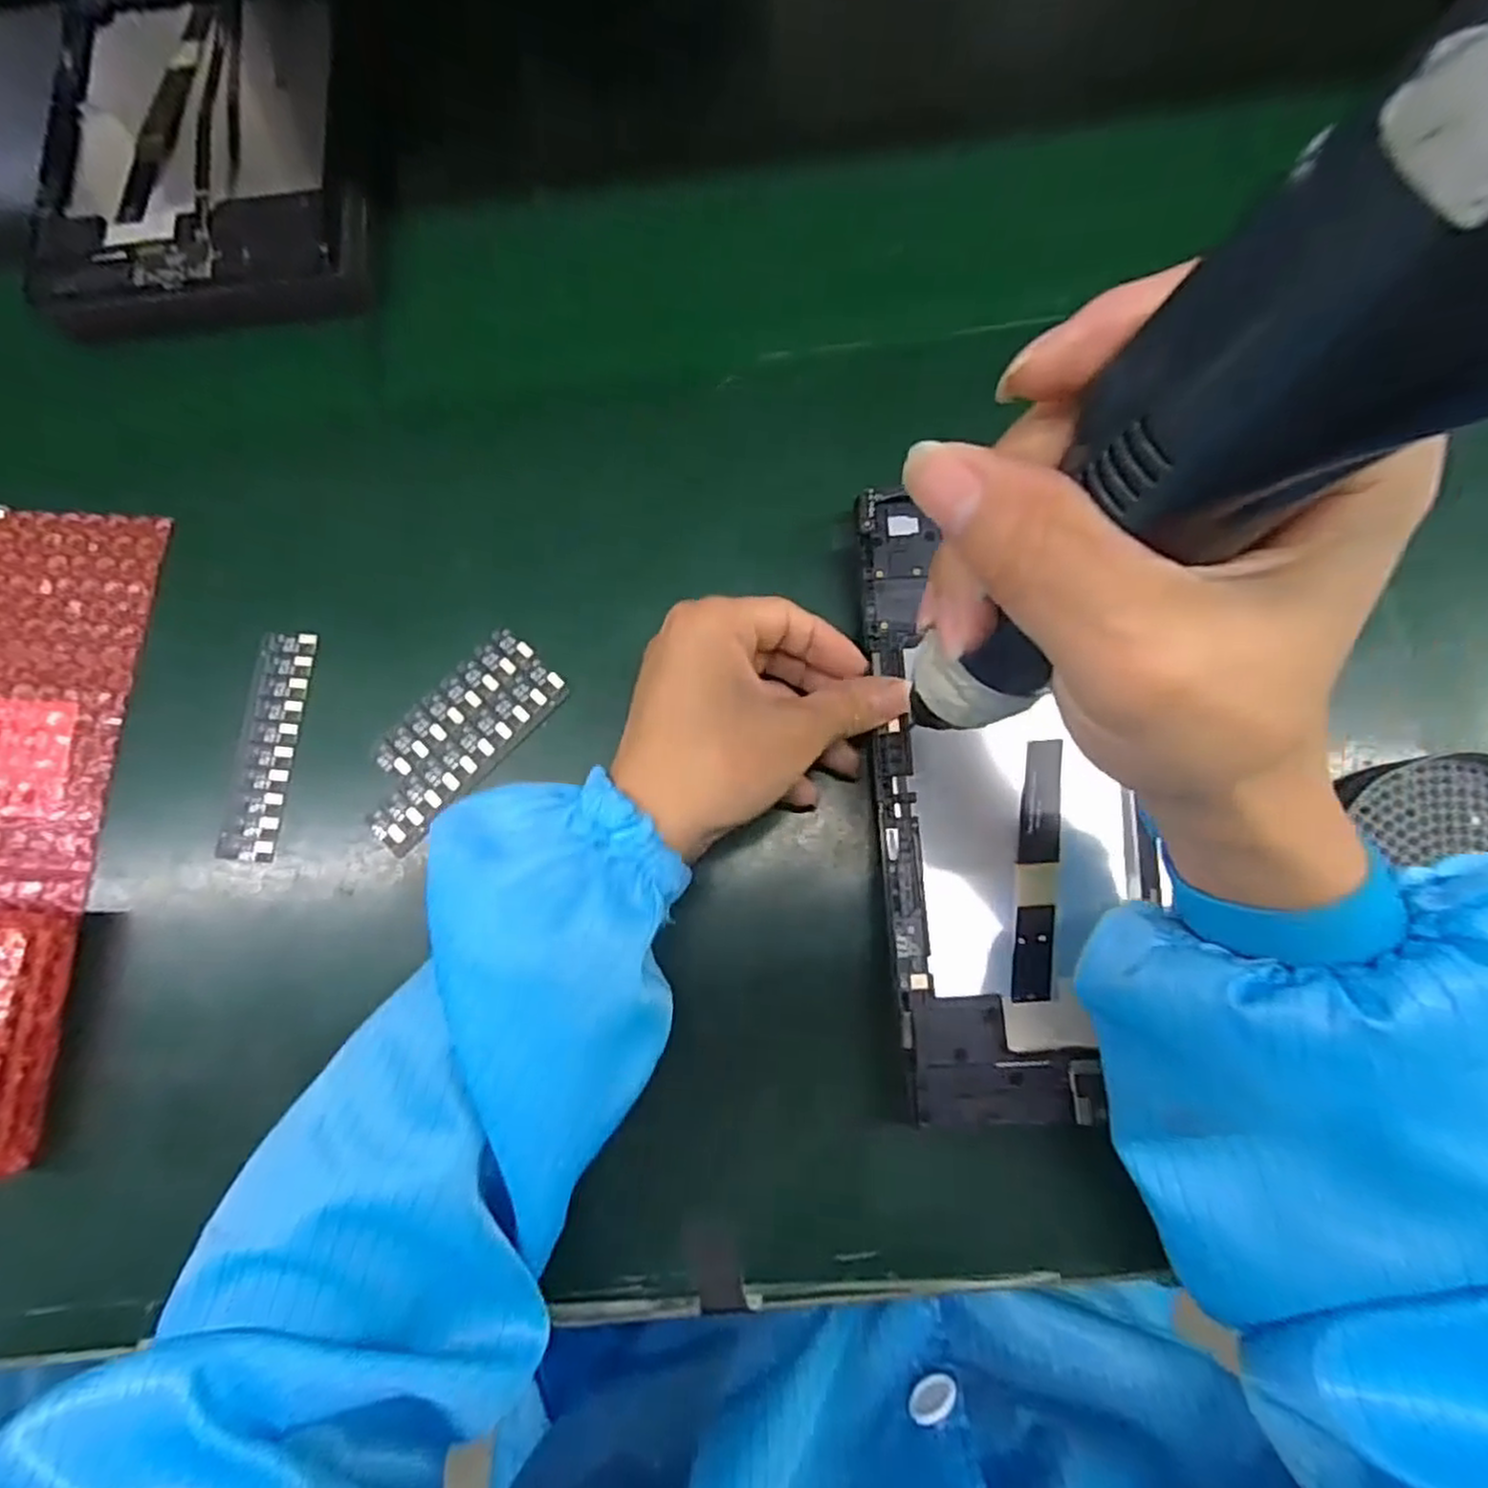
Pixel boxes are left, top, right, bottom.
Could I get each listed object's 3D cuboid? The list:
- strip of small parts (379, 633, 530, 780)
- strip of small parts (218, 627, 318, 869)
[{"bbox_3d":[-0.125,-0.018,0.321,0.021,0.004,0.076,44,84,6],"label":"strip of small parts"},{"bbox_3d":[-0.203,-0.001,0.319,0.023,0.008,0.097,5,77,4],"label":"strip of small parts"}]

